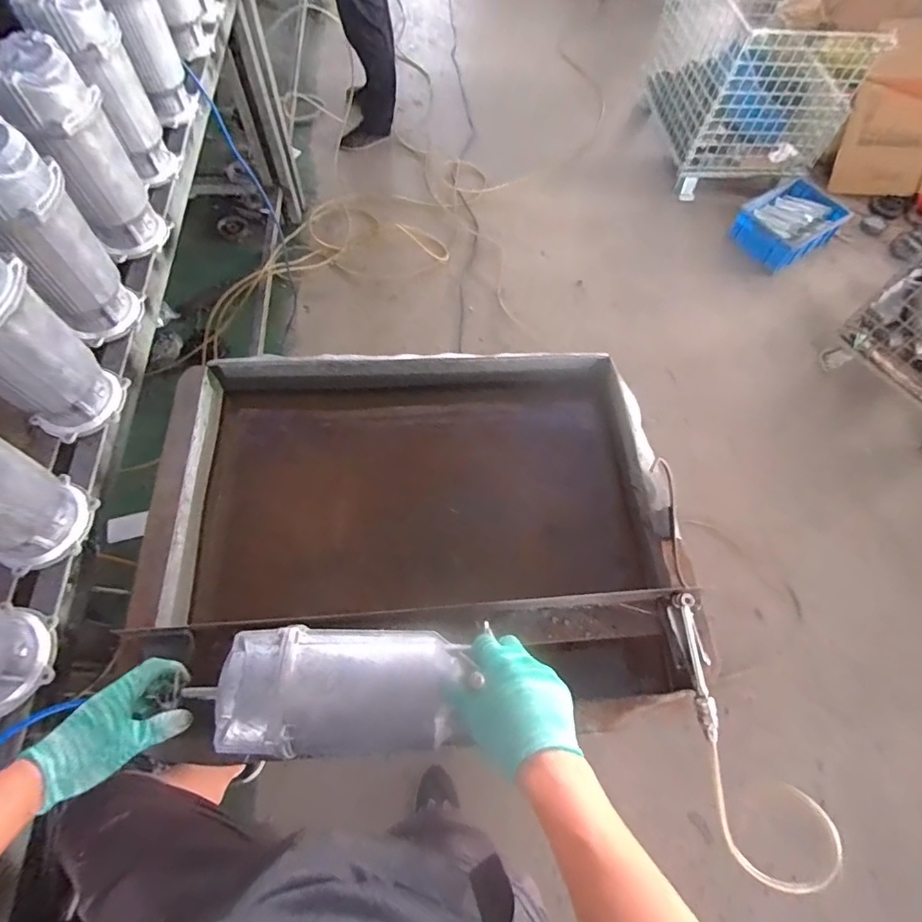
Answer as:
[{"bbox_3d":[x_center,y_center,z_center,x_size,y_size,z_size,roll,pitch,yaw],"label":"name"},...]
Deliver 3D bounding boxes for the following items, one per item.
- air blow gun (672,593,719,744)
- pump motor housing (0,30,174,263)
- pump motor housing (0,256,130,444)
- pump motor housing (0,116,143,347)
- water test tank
[{"bbox_3d":[0.301,0.250,0.619,0.030,0.049,0.168,-3,64,-5],"label":"air blow gun"},{"bbox_3d":[-0.615,-0.494,0.825,0.127,0.296,0.133,-34,70,-18],"label":"pump motor housing"},{"bbox_3d":[-0.586,-0.151,0.655,0.112,0.295,0.140,32,66,12],"label":"pump motor housing"},{"bbox_3d":[-0.595,-0.312,0.730,0.124,0.296,0.117,-34,70,-18],"label":"pump motor housing"},{"bbox_3d":[-0.071,0.094,0.819,0.753,0.224,0.556,-1,64,-4],"label":"water test tank"}]

